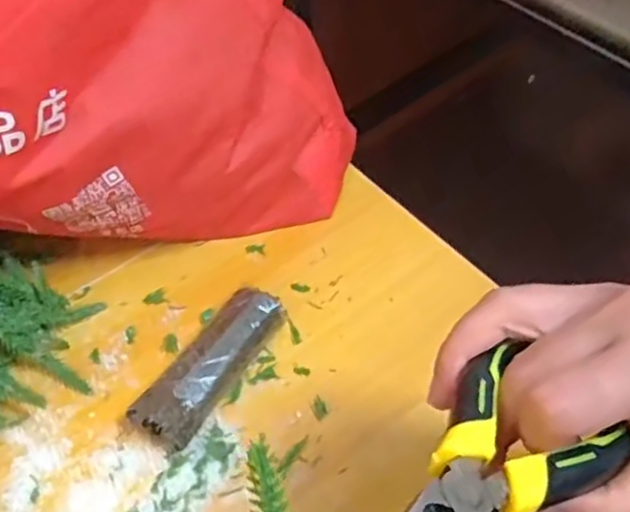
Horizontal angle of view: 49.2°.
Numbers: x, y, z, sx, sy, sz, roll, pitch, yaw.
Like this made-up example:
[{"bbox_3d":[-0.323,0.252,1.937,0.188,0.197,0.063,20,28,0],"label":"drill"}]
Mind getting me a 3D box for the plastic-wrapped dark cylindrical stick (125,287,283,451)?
[{"bbox_3d":[-0.060,0.065,0.410,0.034,0.029,0.107,26,57,18],"label":"plastic-wrapped dark cylindrical stick"}]

